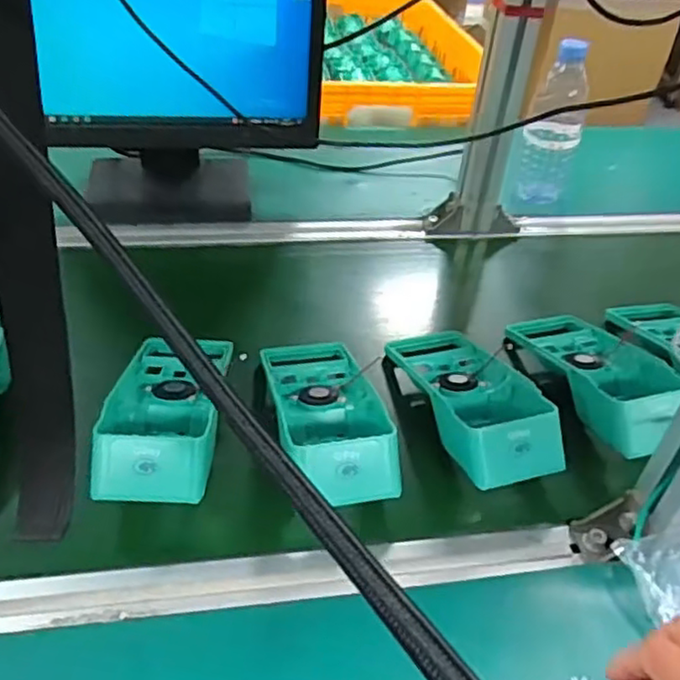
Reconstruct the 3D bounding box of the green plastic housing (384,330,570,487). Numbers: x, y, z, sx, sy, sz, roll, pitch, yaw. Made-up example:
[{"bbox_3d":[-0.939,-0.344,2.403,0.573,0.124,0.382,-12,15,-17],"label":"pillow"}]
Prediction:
[{"bbox_3d":[0.111,0.042,0.570,0.091,0.059,0.194,-8,41,-16],"label":"green plastic housing"}]

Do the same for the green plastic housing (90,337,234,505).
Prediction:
[{"bbox_3d":[-0.139,0.047,0.533,0.088,0.050,0.207,3,40,-4],"label":"green plastic housing"}]

